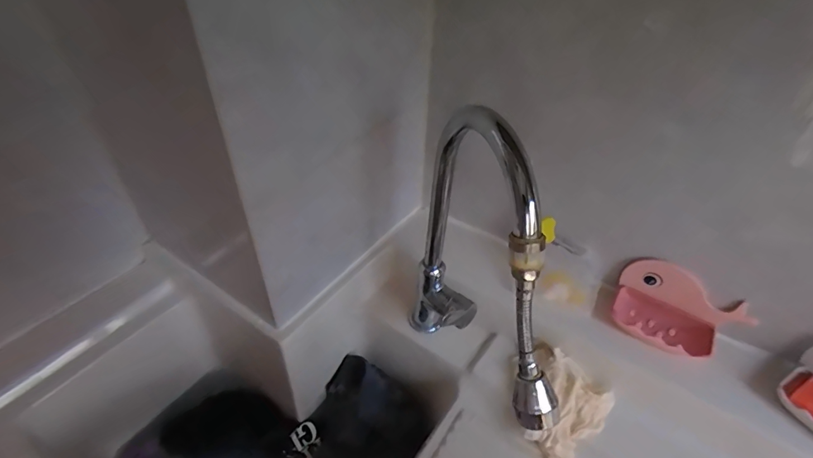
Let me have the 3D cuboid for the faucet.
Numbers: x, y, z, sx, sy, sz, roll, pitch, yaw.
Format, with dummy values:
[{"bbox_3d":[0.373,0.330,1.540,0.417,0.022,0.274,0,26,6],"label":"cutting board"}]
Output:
[{"bbox_3d":[0.075,0.078,0.481,0.061,0.375,0.270,-6,42,-9],"label":"faucet"}]

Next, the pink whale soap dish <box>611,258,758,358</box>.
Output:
[{"bbox_3d":[0.352,0.112,0.579,0.155,0.066,0.092,28,48,27],"label":"pink whale soap dish"}]

